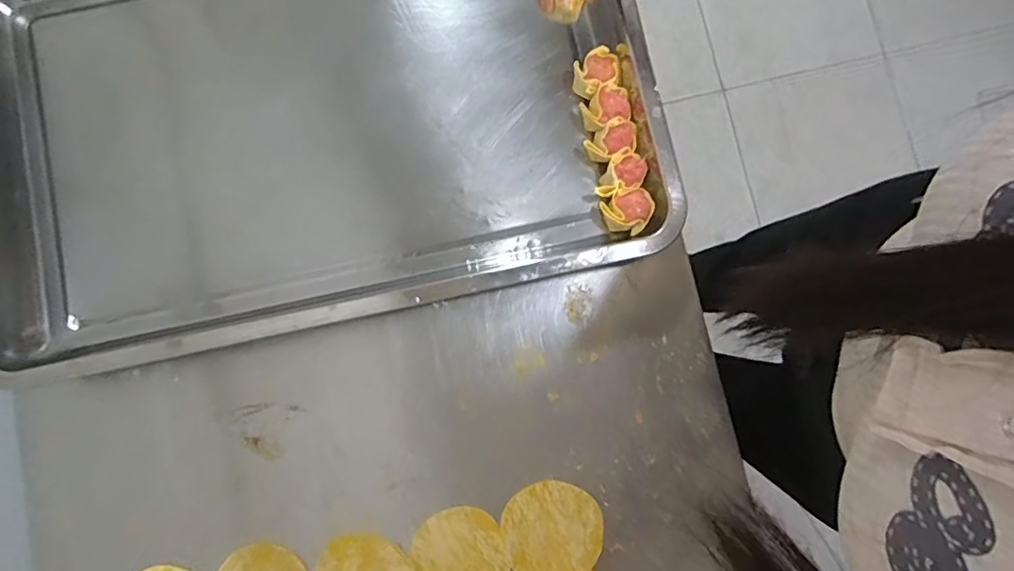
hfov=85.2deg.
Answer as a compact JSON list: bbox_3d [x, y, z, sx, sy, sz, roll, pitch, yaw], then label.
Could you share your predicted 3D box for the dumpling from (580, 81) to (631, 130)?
[{"bbox_3d":[0.084,-0.151,0.473,0.038,0.028,0.033,-14,85,0],"label":"dumpling"}]

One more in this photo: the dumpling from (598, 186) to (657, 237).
[{"bbox_3d":[0.103,-0.064,0.471,0.040,0.035,0.034,37,87,4],"label":"dumpling"}]

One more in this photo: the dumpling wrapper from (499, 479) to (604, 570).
[{"bbox_3d":[0.038,0.206,0.462,0.083,0.004,0.081,0,82,-1],"label":"dumpling wrapper"}]

